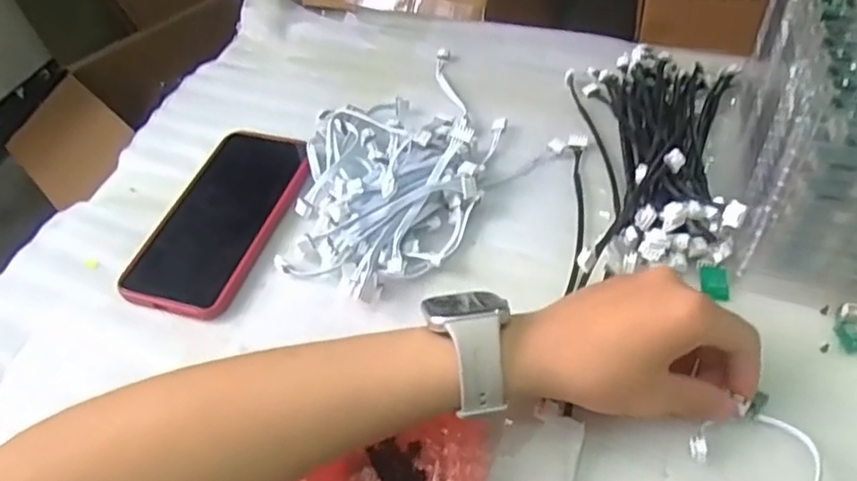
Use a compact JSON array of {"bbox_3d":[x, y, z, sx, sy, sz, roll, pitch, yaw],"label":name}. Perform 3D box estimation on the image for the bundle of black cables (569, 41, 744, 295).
[{"bbox_3d":[0.168,-0.067,0.470,0.124,0.041,0.243,4,48,8],"label":"bundle of black cables"}]

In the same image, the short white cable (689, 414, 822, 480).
[{"bbox_3d":[0.171,0.104,0.329,0.059,0.019,0.046,31,57,28],"label":"short white cable"}]

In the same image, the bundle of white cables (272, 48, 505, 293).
[{"bbox_3d":[-0.021,-0.057,0.480,0.148,0.034,0.240,0,48,5],"label":"bundle of white cables"}]

